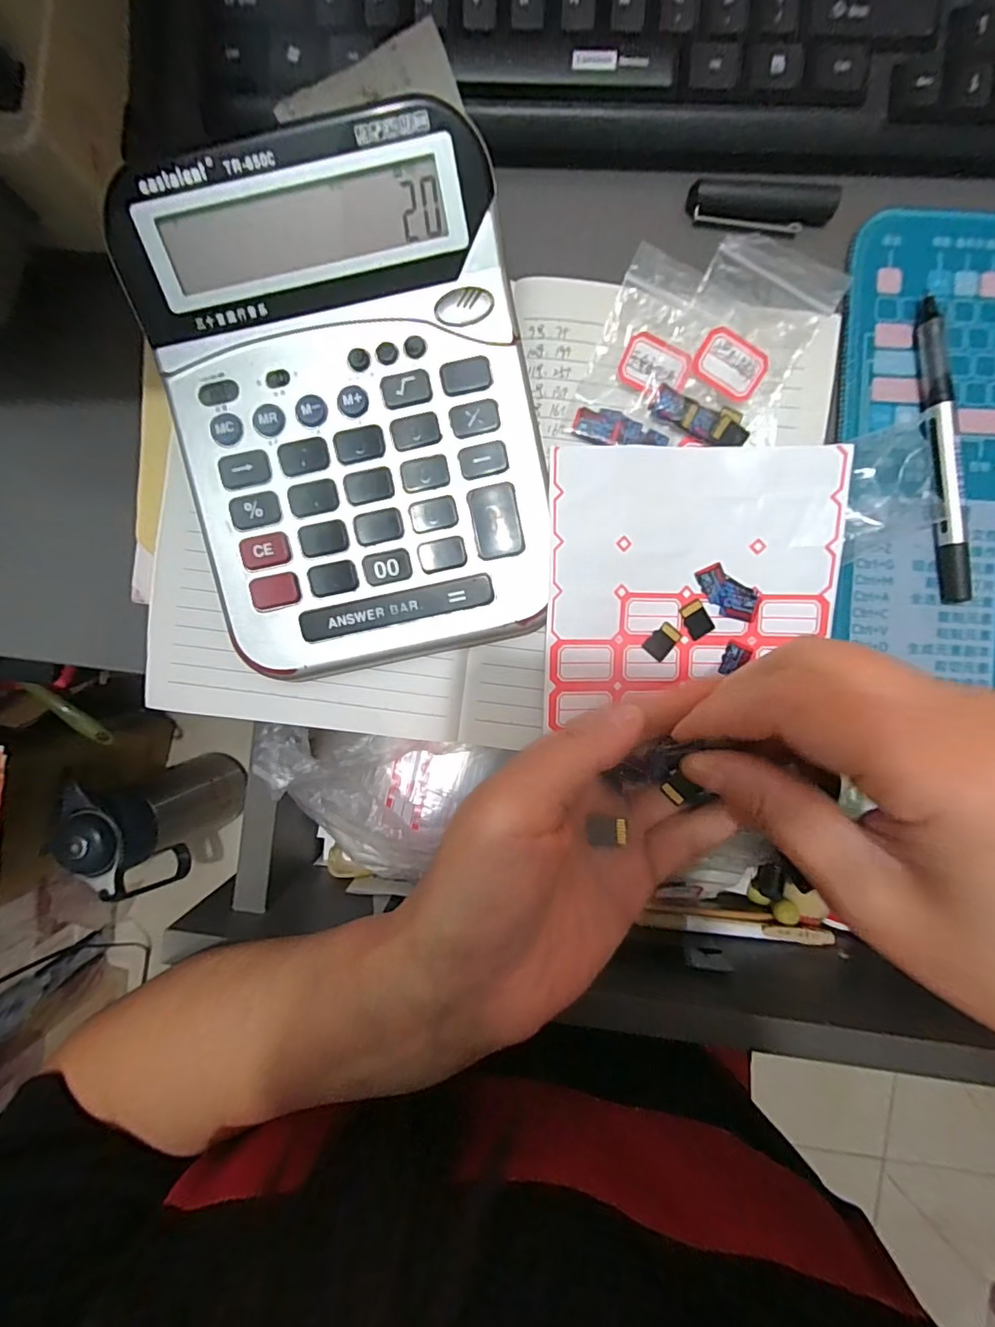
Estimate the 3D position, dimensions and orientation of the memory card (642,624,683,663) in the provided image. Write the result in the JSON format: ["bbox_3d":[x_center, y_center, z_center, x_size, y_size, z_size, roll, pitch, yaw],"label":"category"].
[{"bbox_3d":[0.069,-0.009,0.223,0.011,0.004,0.015,38,92,-6],"label":"memory card"}]

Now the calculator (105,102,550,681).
[{"bbox_3d":[-0.055,-0.091,0.201,0.136,0.037,0.181,-11,90,2],"label":"calculator"}]

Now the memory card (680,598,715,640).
[{"bbox_3d":[0.083,-0.018,0.224,0.012,0.004,0.015,-33,98,0],"label":"memory card"}]

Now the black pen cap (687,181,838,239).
[{"bbox_3d":[0.109,-0.189,0.222,0.058,0.009,0.014,5,91,2],"label":"black pen cap"}]

